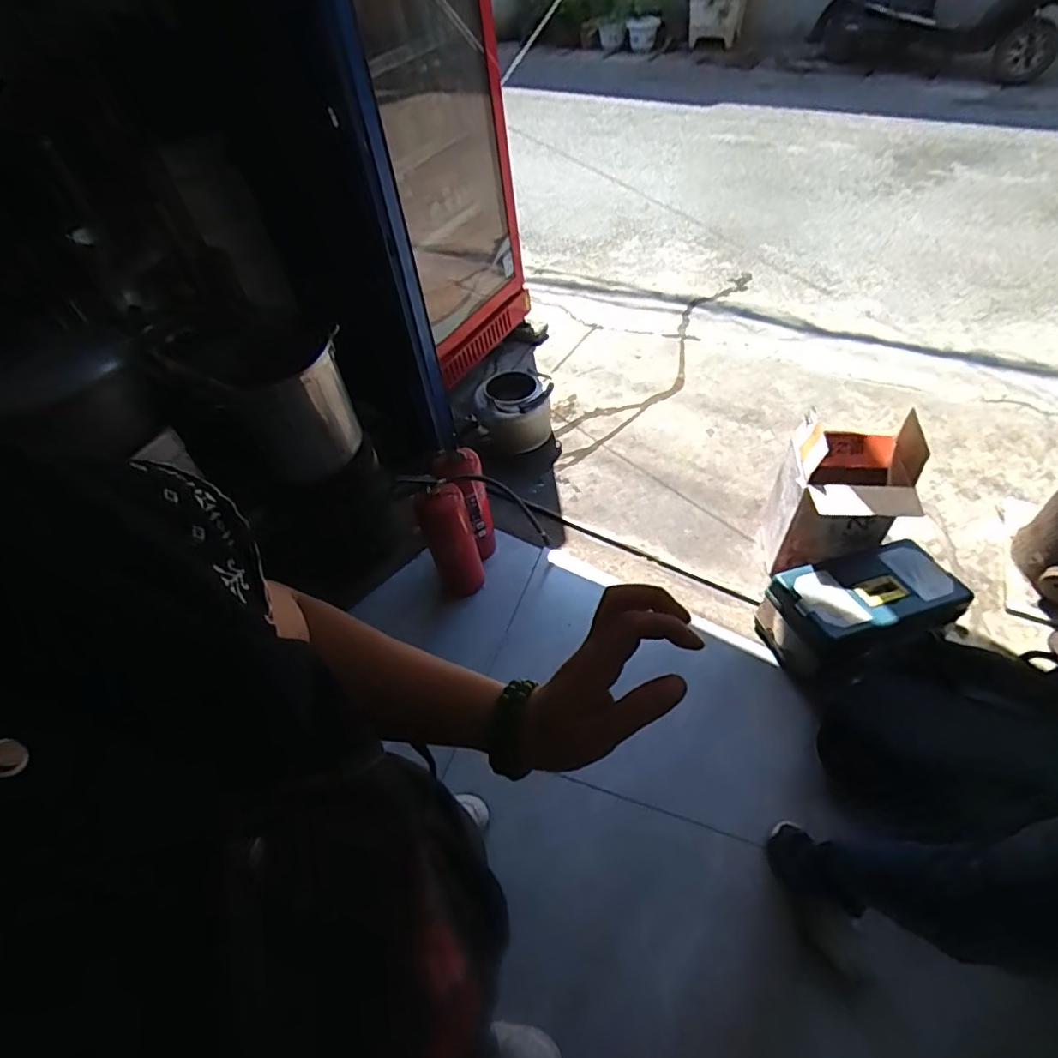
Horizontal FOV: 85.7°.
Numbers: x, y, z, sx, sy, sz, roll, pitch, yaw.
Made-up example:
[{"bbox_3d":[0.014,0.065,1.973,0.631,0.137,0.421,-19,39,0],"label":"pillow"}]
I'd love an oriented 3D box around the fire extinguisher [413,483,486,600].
[{"bbox_3d":[-0.212,0.036,1.550,0.131,0.391,0.101,-17,50,-7],"label":"fire extinguisher"}]

